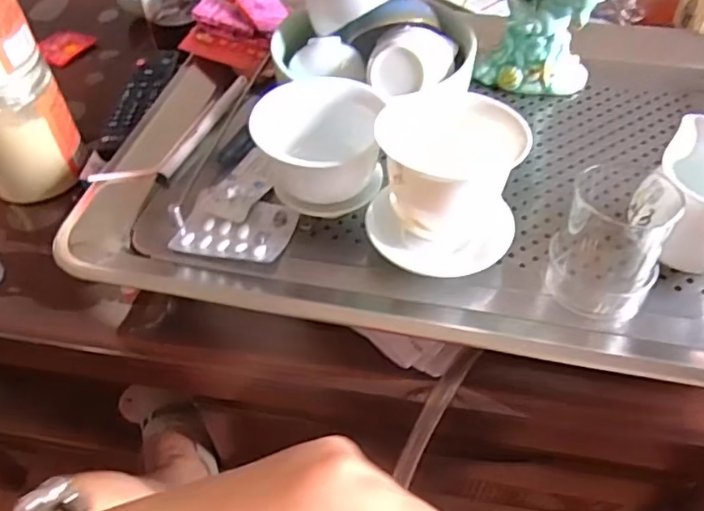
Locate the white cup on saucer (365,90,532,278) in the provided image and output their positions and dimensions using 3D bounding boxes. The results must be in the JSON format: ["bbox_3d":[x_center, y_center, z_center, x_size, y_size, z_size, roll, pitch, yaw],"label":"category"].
[{"bbox_3d":[0.062,-0.048,0.384,0.091,0.090,0.079,9,50,9],"label":"white cup on saucer"}]

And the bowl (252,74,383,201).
[{"bbox_3d":[-0.023,-0.082,0.409,0.081,0.053,0.081,-1,49,1],"label":"bowl"}]

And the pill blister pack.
[{"bbox_3d":[-0.081,-0.020,0.421,0.077,0.010,0.056,11,48,11],"label":"pill blister pack"}]

